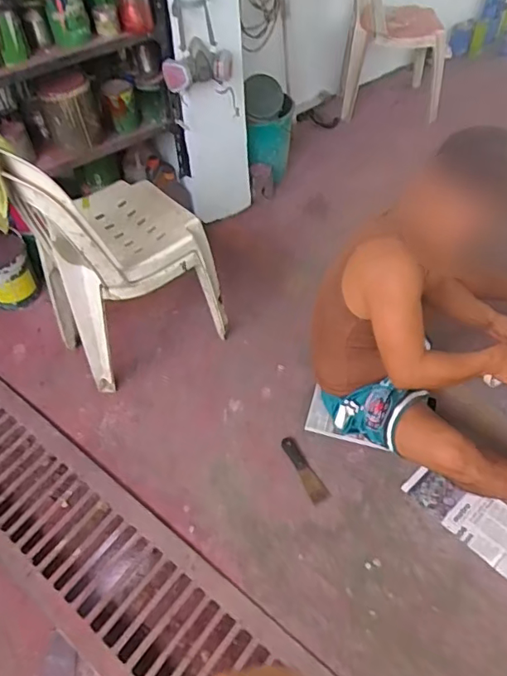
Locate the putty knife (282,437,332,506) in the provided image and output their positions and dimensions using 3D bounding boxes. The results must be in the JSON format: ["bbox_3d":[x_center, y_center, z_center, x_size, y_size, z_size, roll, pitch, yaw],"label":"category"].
[{"bbox_3d":[0.136,0.354,1.456,0.050,0.017,0.200,-25,54,-13],"label":"putty knife"}]

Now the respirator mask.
[{"bbox_3d":[-0.170,-0.857,1.687,0.227,0.129,0.086,-13,50,-8],"label":"respirator mask"}]

